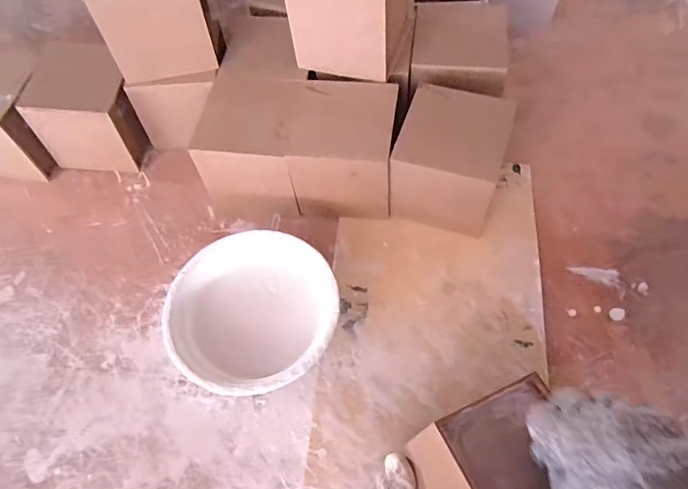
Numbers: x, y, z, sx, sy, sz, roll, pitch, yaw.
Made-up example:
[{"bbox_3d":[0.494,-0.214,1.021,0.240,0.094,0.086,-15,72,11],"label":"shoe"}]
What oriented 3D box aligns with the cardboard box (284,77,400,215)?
[{"bbox_3d":[-0.003,-0.108,0.583,0.117,0.107,0.114,4,60,6],"label":"cardboard box"}]

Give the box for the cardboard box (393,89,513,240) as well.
[{"bbox_3d":[0.117,-0.091,0.566,0.106,0.121,0.114,16,62,13],"label":"cardboard box"}]

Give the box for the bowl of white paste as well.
[{"bbox_3d":[-0.091,0.074,0.528,0.168,0.050,0.165,-2,60,3],"label":"bowl of white paste"}]

